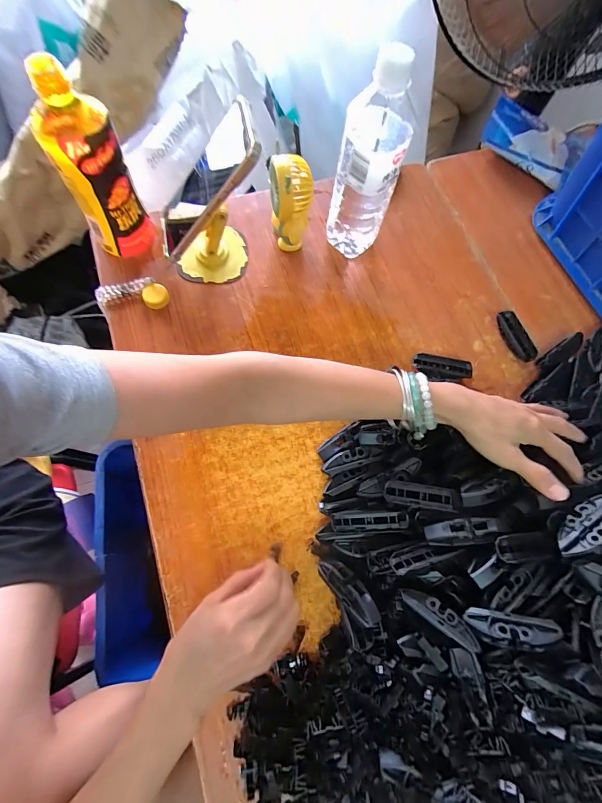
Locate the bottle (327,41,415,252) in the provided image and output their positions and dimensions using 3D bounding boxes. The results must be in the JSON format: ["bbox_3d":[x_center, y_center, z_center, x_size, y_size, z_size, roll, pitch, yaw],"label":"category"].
[{"bbox_3d":[0.075,-0.259,0.407,0.072,0.209,0.069,9,70,-1],"label":"bottle"}]

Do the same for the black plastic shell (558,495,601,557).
[{"bbox_3d":[0.252,0.109,0.316,0.075,0.028,0.021,-38,78,-15],"label":"black plastic shell"}]

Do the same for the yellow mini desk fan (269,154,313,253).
[{"bbox_3d":[-0.013,-0.241,0.451,0.047,0.112,0.048,0,71,-4],"label":"yellow mini desk fan"}]

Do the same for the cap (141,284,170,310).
[{"bbox_3d":[-0.179,-0.129,0.449,0.030,0.010,0.033,1,71,-4],"label":"cap"}]

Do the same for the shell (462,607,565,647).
[{"bbox_3d":[0.172,0.185,0.294,0.069,0.009,0.022,2,70,14],"label":"shell"}]

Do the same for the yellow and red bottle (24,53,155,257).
[{"bbox_3d":[-0.222,-0.246,0.394,0.067,0.192,0.066,-30,76,-13],"label":"yellow and red bottle"}]

